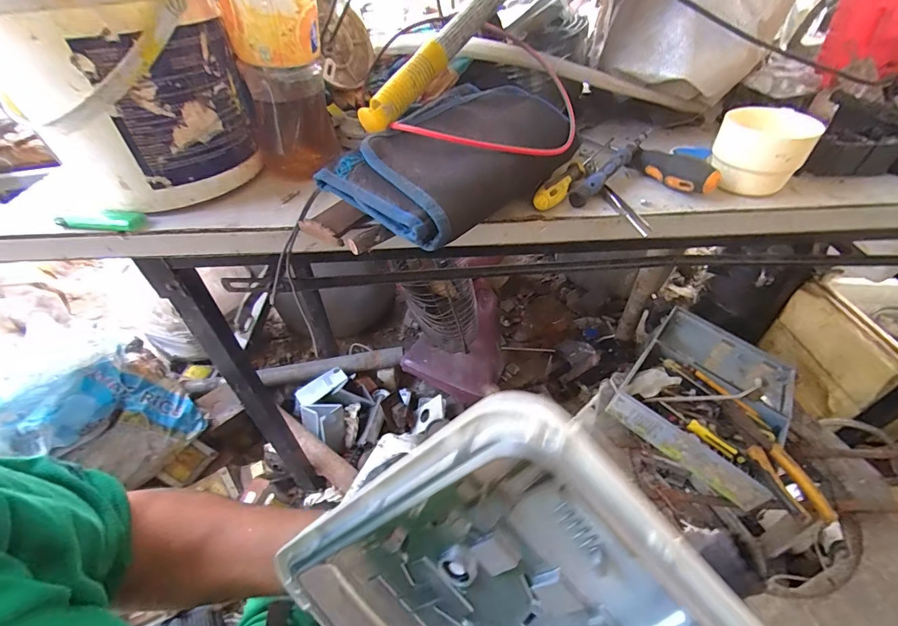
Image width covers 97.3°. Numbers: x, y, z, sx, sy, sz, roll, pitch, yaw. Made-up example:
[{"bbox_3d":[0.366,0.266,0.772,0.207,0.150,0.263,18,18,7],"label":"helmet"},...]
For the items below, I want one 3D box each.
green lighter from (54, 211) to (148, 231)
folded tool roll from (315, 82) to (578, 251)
[{"bbox_3d":[-0.333,-0.089,0.380,0.083,0.011,0.021,-1,45,3],"label":"green lighter"},{"bbox_3d":[0.013,-0.150,0.381,0.142,0.064,0.238,31,54,30],"label":"folded tool roll"}]

